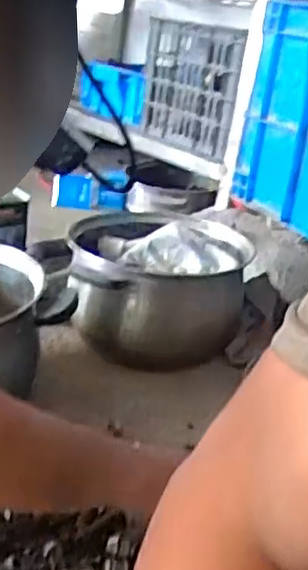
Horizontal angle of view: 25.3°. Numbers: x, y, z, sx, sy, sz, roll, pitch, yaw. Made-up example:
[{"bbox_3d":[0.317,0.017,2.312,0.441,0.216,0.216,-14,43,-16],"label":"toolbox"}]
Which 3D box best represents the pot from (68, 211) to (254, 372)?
[{"bbox_3d":[0.004,-0.003,1.072,0.265,0.167,0.295,3,24,-9],"label":"pot"}]

